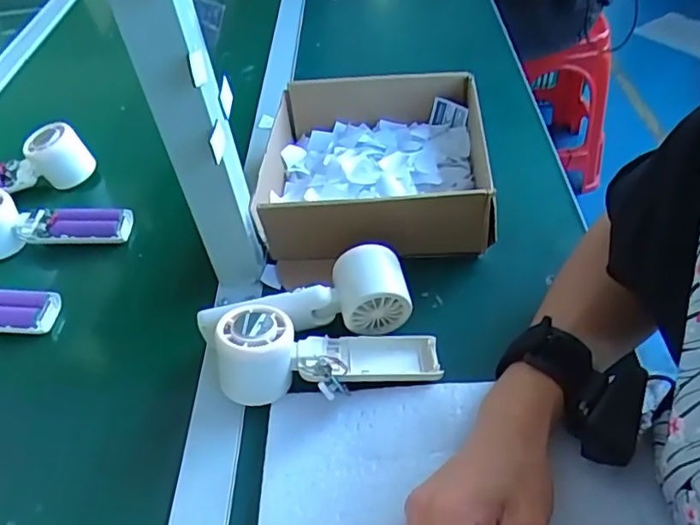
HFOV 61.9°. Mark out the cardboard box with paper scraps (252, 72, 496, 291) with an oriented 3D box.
[{"bbox_3d":[0.022,-0.093,0.579,0.220,0.080,0.241,-2,46,6],"label":"cardboard box with paper scraps"}]

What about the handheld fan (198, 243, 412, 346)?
[{"bbox_3d":[-0.036,0.031,0.474,0.166,0.050,0.051,-8,46,0],"label":"handheld fan"}]

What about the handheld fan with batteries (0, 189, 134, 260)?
[{"bbox_3d":[-0.311,-0.047,0.593,0.163,0.051,0.048,-6,46,1],"label":"handheld fan with batteries"}]

